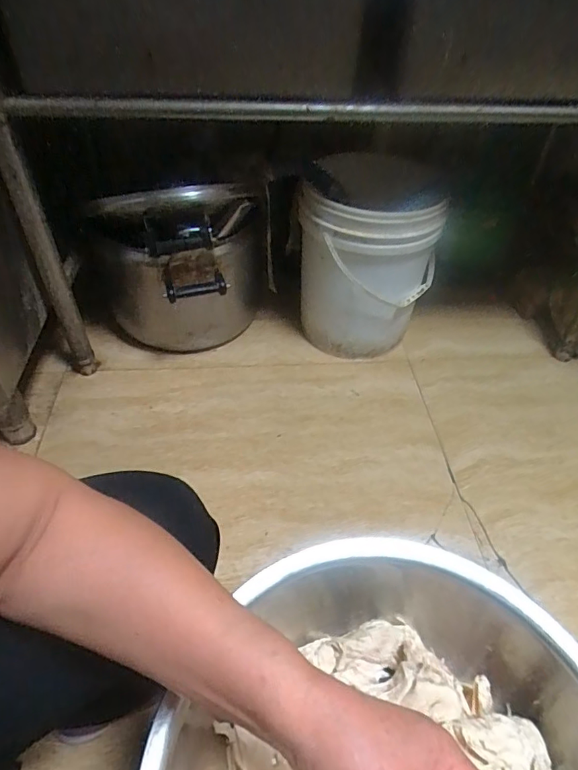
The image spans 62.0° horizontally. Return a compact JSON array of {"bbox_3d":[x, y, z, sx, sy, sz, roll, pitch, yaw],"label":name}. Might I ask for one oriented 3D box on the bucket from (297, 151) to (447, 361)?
[{"bbox_3d":[0.175,-0.293,1.117,0.292,0.435,0.337,13,47,10],"label":"bucket"}]

